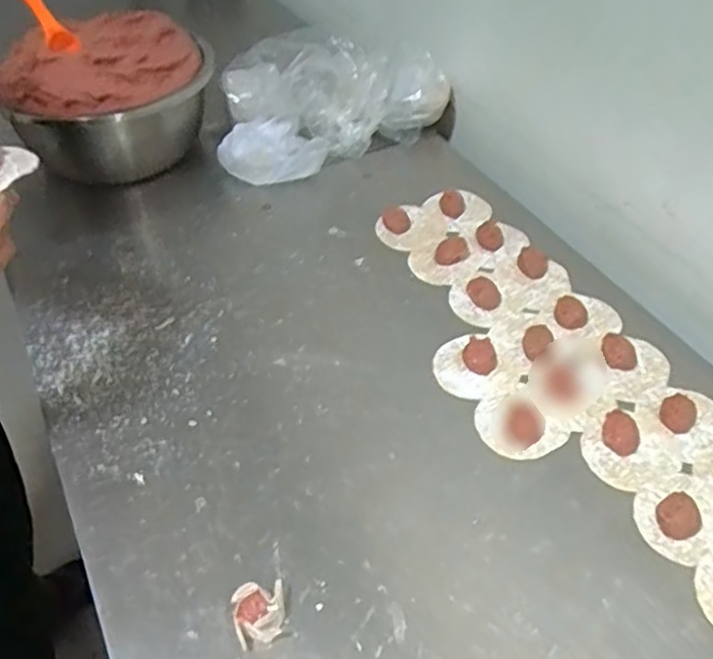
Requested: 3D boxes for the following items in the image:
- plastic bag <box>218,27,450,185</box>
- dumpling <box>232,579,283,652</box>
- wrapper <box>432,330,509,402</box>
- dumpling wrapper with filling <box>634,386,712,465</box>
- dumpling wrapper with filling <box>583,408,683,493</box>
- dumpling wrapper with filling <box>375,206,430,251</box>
[{"bbox_3d":[-0.024,-0.301,0.937,0.332,0.157,0.133,-14,48,-13],"label":"plastic bag"},{"bbox_3d":[-0.072,0.211,0.508,0.037,0.034,0.037,-10,47,-9],"label":"dumpling"},{"bbox_3d":[0.118,0.032,0.687,0.083,0.016,0.073,-30,53,-25],"label":"wrapper"},{"bbox_3d":[0.309,0.083,0.640,0.080,0.014,0.077,0,46,0],"label":"dumpling wrapper with filling"},{"bbox_3d":[0.249,0.107,0.619,0.084,0.009,0.072,-20,50,-18],"label":"dumpling wrapper with filling"},{"bbox_3d":[0.059,-0.127,0.846,0.064,0.011,0.081,12,48,12],"label":"dumpling wrapper with filling"}]

